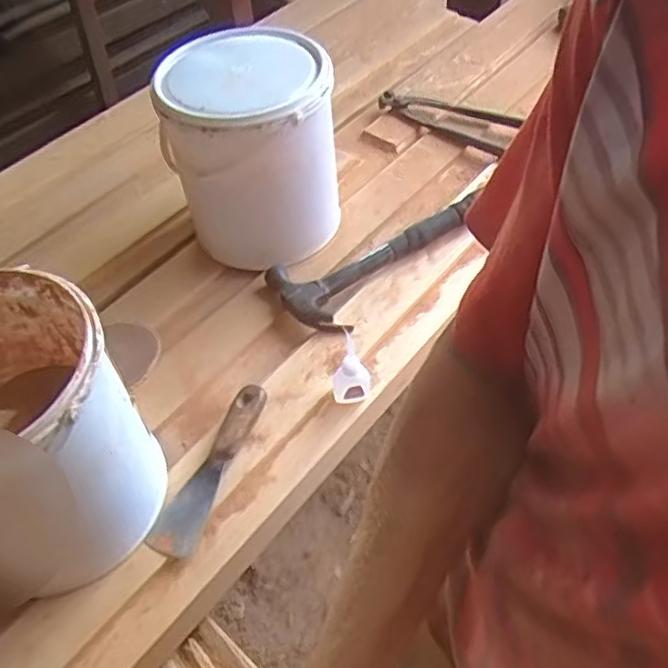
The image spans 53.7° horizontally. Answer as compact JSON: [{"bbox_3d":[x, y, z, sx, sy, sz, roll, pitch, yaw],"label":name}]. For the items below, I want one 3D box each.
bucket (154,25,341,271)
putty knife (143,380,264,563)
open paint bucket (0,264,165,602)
[{"bbox_3d":[-0.089,-0.194,0.736,0.175,0.213,0.176,-1,51,1],"label":"bucket"},{"bbox_3d":[-0.109,0.115,0.584,0.037,0.027,0.164,17,54,15],"label":"putty knife"},{"bbox_3d":[-0.243,0.070,0.519,0.177,0.199,0.156,0,49,2],"label":"open paint bucket"}]

